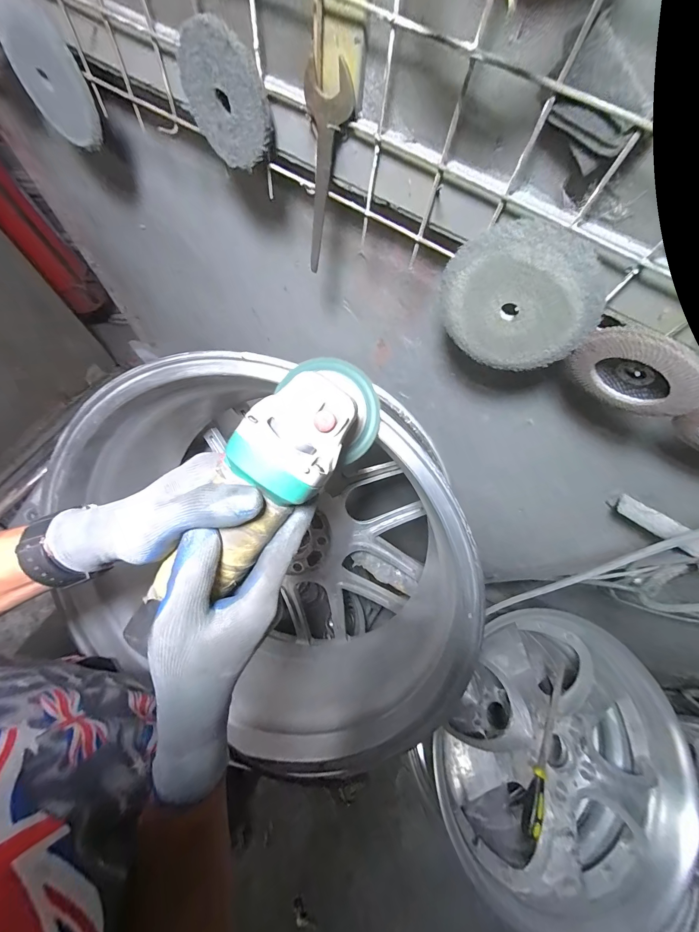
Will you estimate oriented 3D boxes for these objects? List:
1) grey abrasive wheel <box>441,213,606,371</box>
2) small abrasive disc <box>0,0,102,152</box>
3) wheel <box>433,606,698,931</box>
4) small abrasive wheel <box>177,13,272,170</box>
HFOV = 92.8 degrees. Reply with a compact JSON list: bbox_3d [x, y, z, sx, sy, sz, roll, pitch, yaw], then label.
[{"bbox_3d":[0.143,-0.139,0.289,0.124,0.123,0.017,31,72,8],"label":"grey abrasive wheel"},{"bbox_3d":[-0.316,-0.409,0.354,0.095,0.102,0.009,-9,49,38],"label":"small abrasive disc"},{"bbox_3d":[0.402,0.570,0.700,0.399,0.236,0.479,33,72,9],"label":"wheel"},{"bbox_3d":[-0.104,-0.308,0.280,0.084,0.080,0.016,34,73,9],"label":"small abrasive wheel"}]

